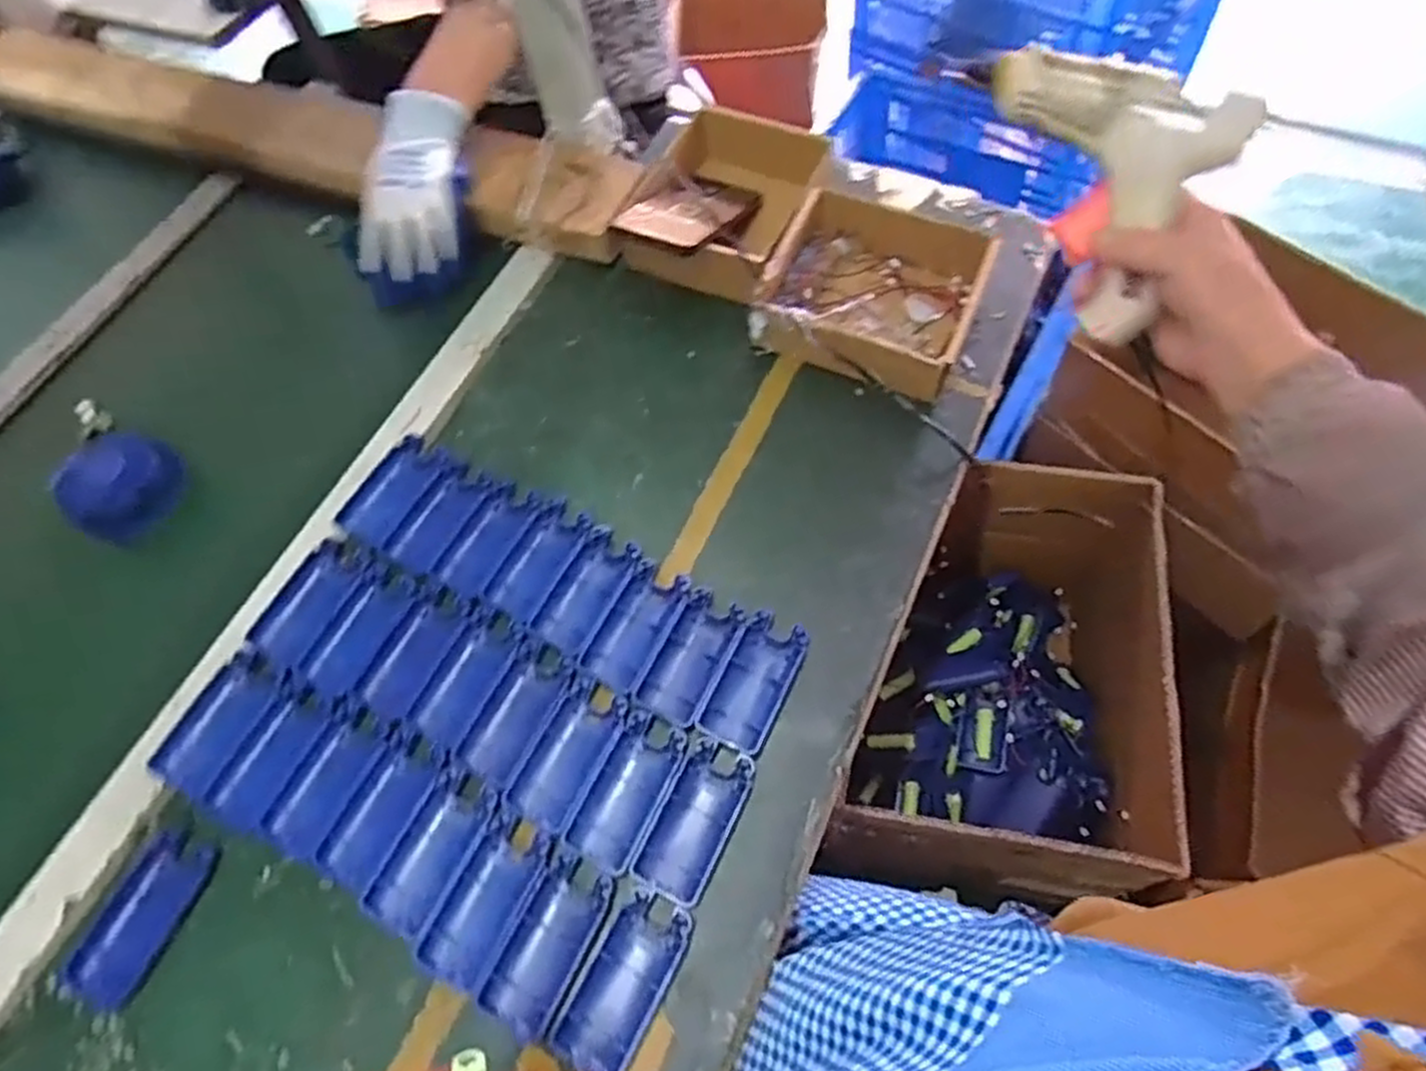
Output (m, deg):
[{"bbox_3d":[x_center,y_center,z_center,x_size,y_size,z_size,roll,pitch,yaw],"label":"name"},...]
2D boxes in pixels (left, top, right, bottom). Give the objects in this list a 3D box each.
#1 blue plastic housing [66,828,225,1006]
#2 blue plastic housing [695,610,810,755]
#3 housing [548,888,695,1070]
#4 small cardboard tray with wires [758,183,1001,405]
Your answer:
[{"bbox_3d":[-0.352,0.235,0.490,0.050,0.009,0.096,20,66,12],"label":"blue plastic housing"},{"bbox_3d":[0.029,0.099,0.537,0.044,0.012,0.091,24,67,14],"label":"blue plastic housing"},{"bbox_3d":[-0.051,0.257,0.456,0.043,0.008,0.095,26,67,15],"label":"housing"},{"bbox_3d":[0.131,-0.196,0.653,0.162,0.058,0.154,20,66,12],"label":"small cardboard tray with wires"}]

